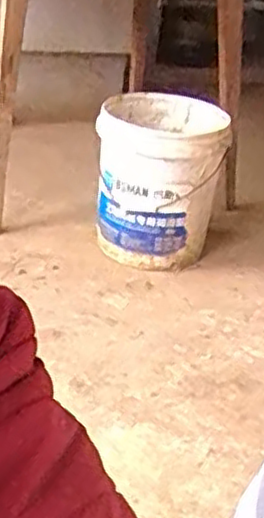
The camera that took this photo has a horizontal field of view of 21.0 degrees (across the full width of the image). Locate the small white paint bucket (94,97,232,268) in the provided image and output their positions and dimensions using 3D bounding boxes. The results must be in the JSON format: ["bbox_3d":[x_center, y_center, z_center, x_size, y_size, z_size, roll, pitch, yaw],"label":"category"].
[{"bbox_3d":[0.056,-0.155,1.512,0.266,0.321,0.257,9,28,5],"label":"small white paint bucket"}]

